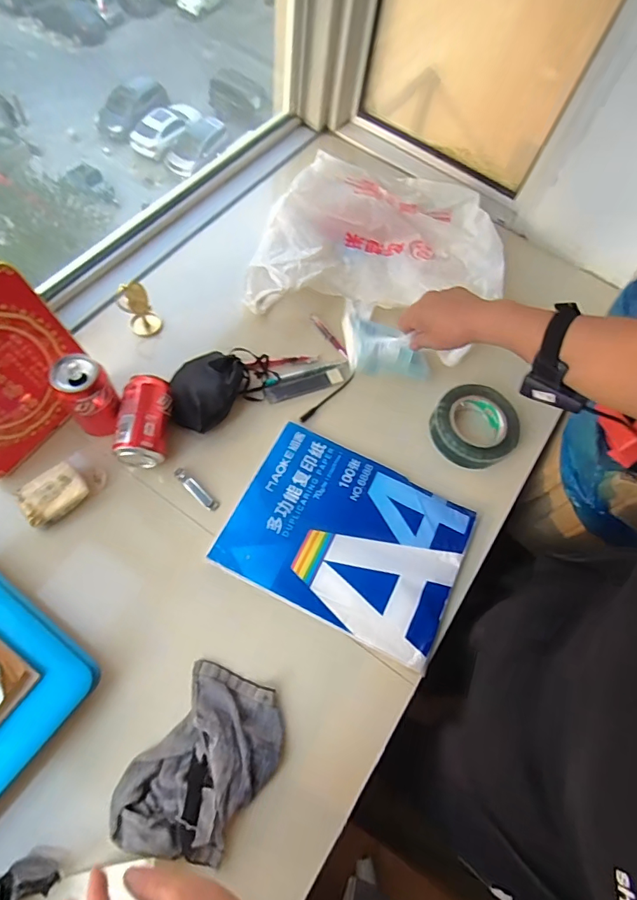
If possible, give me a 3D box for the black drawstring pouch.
[{"bbox_3d":[-0.161,-0.085,0.669,0.098,0.041,0.131,8,65,-2],"label":"black drawstring pouch"}]

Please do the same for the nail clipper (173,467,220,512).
[{"bbox_3d":[-0.166,0.054,0.628,0.076,0.010,0.016,43,70,3],"label":"nail clipper"}]

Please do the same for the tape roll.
[{"bbox_3d":[0.234,-0.036,0.696,0.121,0.037,0.121,3,66,-6],"label":"tape roll"}]

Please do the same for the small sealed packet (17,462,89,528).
[{"bbox_3d":[-0.339,0.058,0.600,0.060,0.030,0.076,43,70,15],"label":"small sealed packet"}]

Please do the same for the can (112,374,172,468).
[{"bbox_3d":[-0.234,-0.036,0.630,0.067,0.068,0.119,2,66,-6],"label":"can"}]

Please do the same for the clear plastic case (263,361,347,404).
[{"bbox_3d":[-0.017,-0.106,0.717,0.133,0.012,0.035,-20,68,-11],"label":"clear plastic case"}]

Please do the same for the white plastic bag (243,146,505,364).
[{"bbox_3d":[0.118,-0.361,0.812,0.407,0.043,0.412,18,66,5],"label":"white plastic bag"}]

